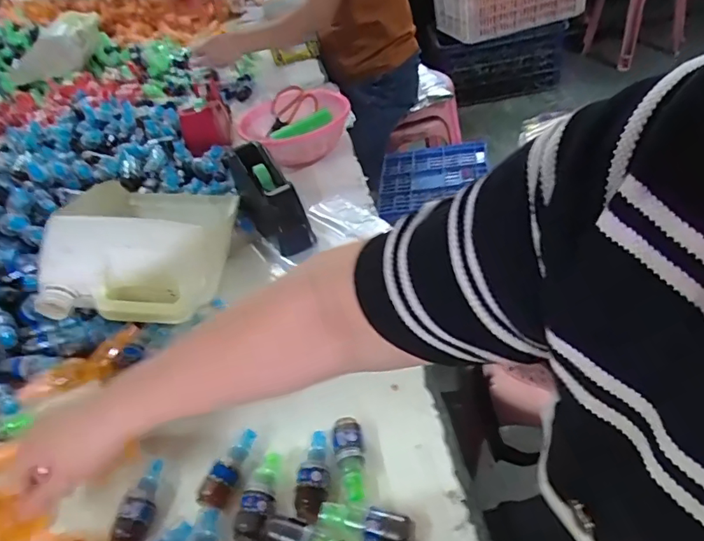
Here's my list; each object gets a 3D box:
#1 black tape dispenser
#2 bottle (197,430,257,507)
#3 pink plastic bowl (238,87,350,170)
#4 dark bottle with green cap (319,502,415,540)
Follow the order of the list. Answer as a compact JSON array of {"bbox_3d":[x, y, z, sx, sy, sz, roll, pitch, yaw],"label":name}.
[{"bbox_3d":[-0.137,-0.120,0.774,0.079,0.089,0.219,-23,44,-12],"label":"black tape dispenser"},{"bbox_3d":[-0.112,0.187,0.473,0.025,0.030,0.078,13,48,24],"label":"bottle"},{"bbox_3d":[-0.103,-0.271,0.956,0.201,0.074,0.185,-6,43,6],"label":"pink plastic bowl"},{"bbox_3d":[0.012,0.212,0.418,0.079,0.028,0.026,10,47,22],"label":"dark bottle with green cap"}]

